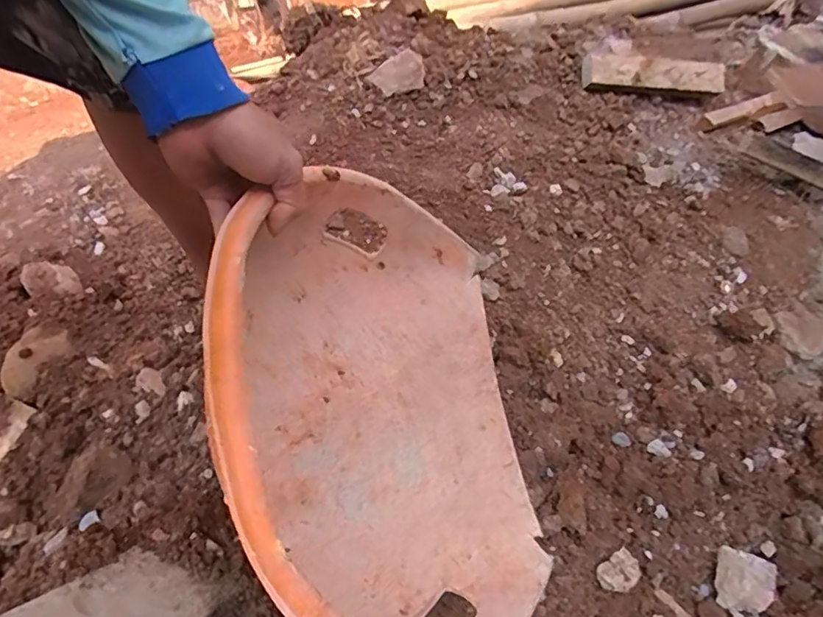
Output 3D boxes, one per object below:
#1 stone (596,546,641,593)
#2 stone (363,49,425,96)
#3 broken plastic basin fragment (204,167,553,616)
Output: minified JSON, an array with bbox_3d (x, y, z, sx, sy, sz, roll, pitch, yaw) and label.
[{"bbox_3d":[0.248,0.313,0.658,0.054,0.017,0.039,-28,53,-18],"label":"stone"},{"bbox_3d":[-0.018,-0.397,0.932,0.113,0.018,0.086,-35,56,-23],"label":"stone"},{"bbox_3d":[-0.031,0.088,0.509,0.130,0.411,0.414,-25,66,28],"label":"broken plastic basin fragment"}]

